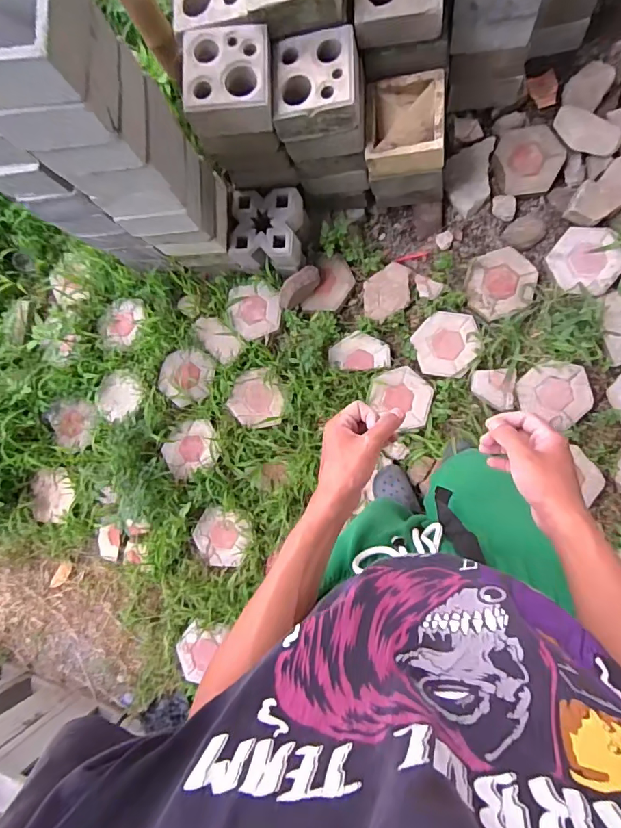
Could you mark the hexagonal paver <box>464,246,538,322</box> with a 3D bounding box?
[{"bbox_3d":[0.577,-0.394,1.402,0.196,0.036,0.193,-22,82,7],"label":"hexagonal paver"}]

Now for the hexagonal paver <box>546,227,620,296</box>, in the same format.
[{"bbox_3d":[0.817,-0.455,1.362,0.193,0.032,0.190,38,92,10],"label":"hexagonal paver"}]

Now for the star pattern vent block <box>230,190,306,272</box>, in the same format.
[{"bbox_3d":[-0.131,-0.558,1.426,0.217,0.125,0.213,5,90,10],"label":"star pattern vent block"}]

